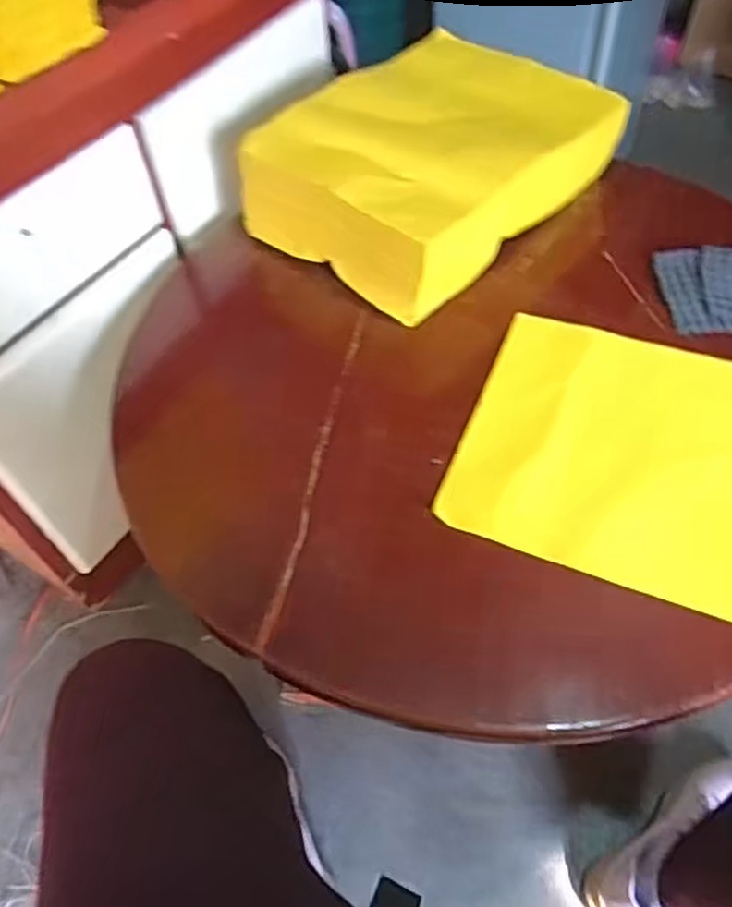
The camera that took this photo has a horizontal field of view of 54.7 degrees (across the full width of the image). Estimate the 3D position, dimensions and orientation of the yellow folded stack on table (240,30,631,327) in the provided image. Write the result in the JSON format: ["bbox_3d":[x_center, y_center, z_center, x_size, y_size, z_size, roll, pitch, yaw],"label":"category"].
[{"bbox_3d":[0.075,-0.336,0.811,0.262,0.112,0.363,38,65,26],"label":"yellow folded stack on table"}]

